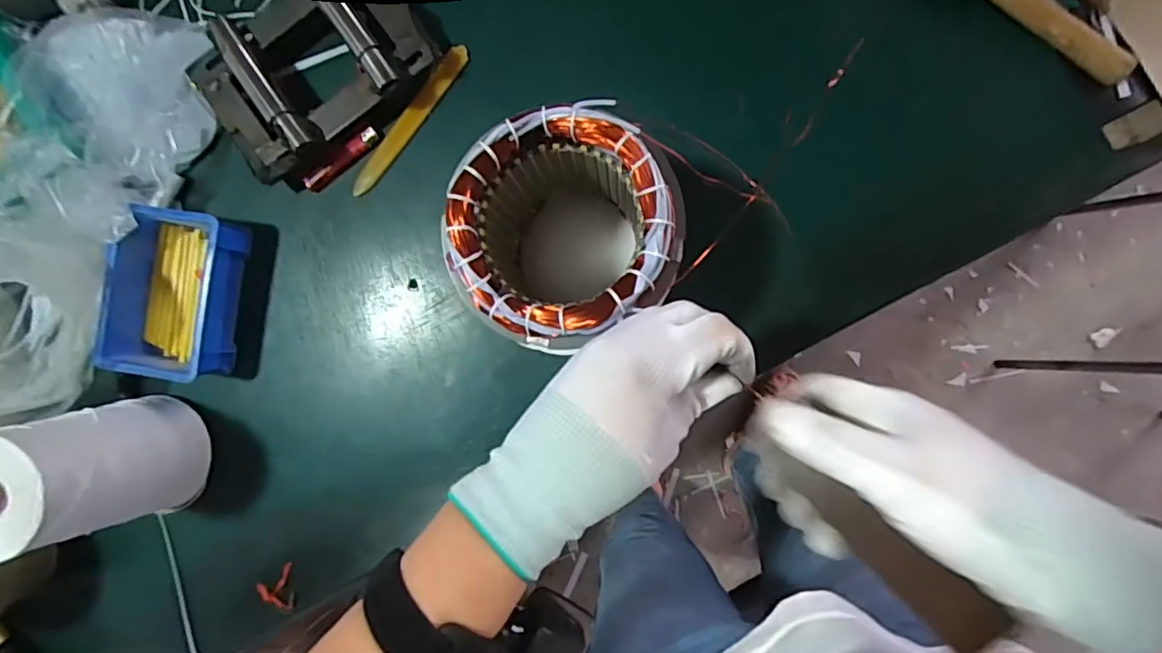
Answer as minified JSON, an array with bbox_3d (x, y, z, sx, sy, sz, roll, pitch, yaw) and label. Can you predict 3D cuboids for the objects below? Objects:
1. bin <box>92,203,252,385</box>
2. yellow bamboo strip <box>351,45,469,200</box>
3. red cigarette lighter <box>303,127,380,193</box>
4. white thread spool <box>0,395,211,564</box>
[{"bbox_3d":[-0.352,-0.029,0.498,0.089,0.053,0.141,10,91,4],"label":"bin"},{"bbox_3d":[-0.154,-0.185,0.513,0.018,0.009,0.160,38,93,3],"label":"yellow bamboo strip"},{"bbox_3d":[-0.216,-0.150,0.512,0.080,0.015,0.012,-38,88,3],"label":"red cigarette lighter"},{"bbox_3d":[-0.382,0.114,0.443,0.080,0.165,0.099,-30,88,3],"label":"white thread spool"}]

